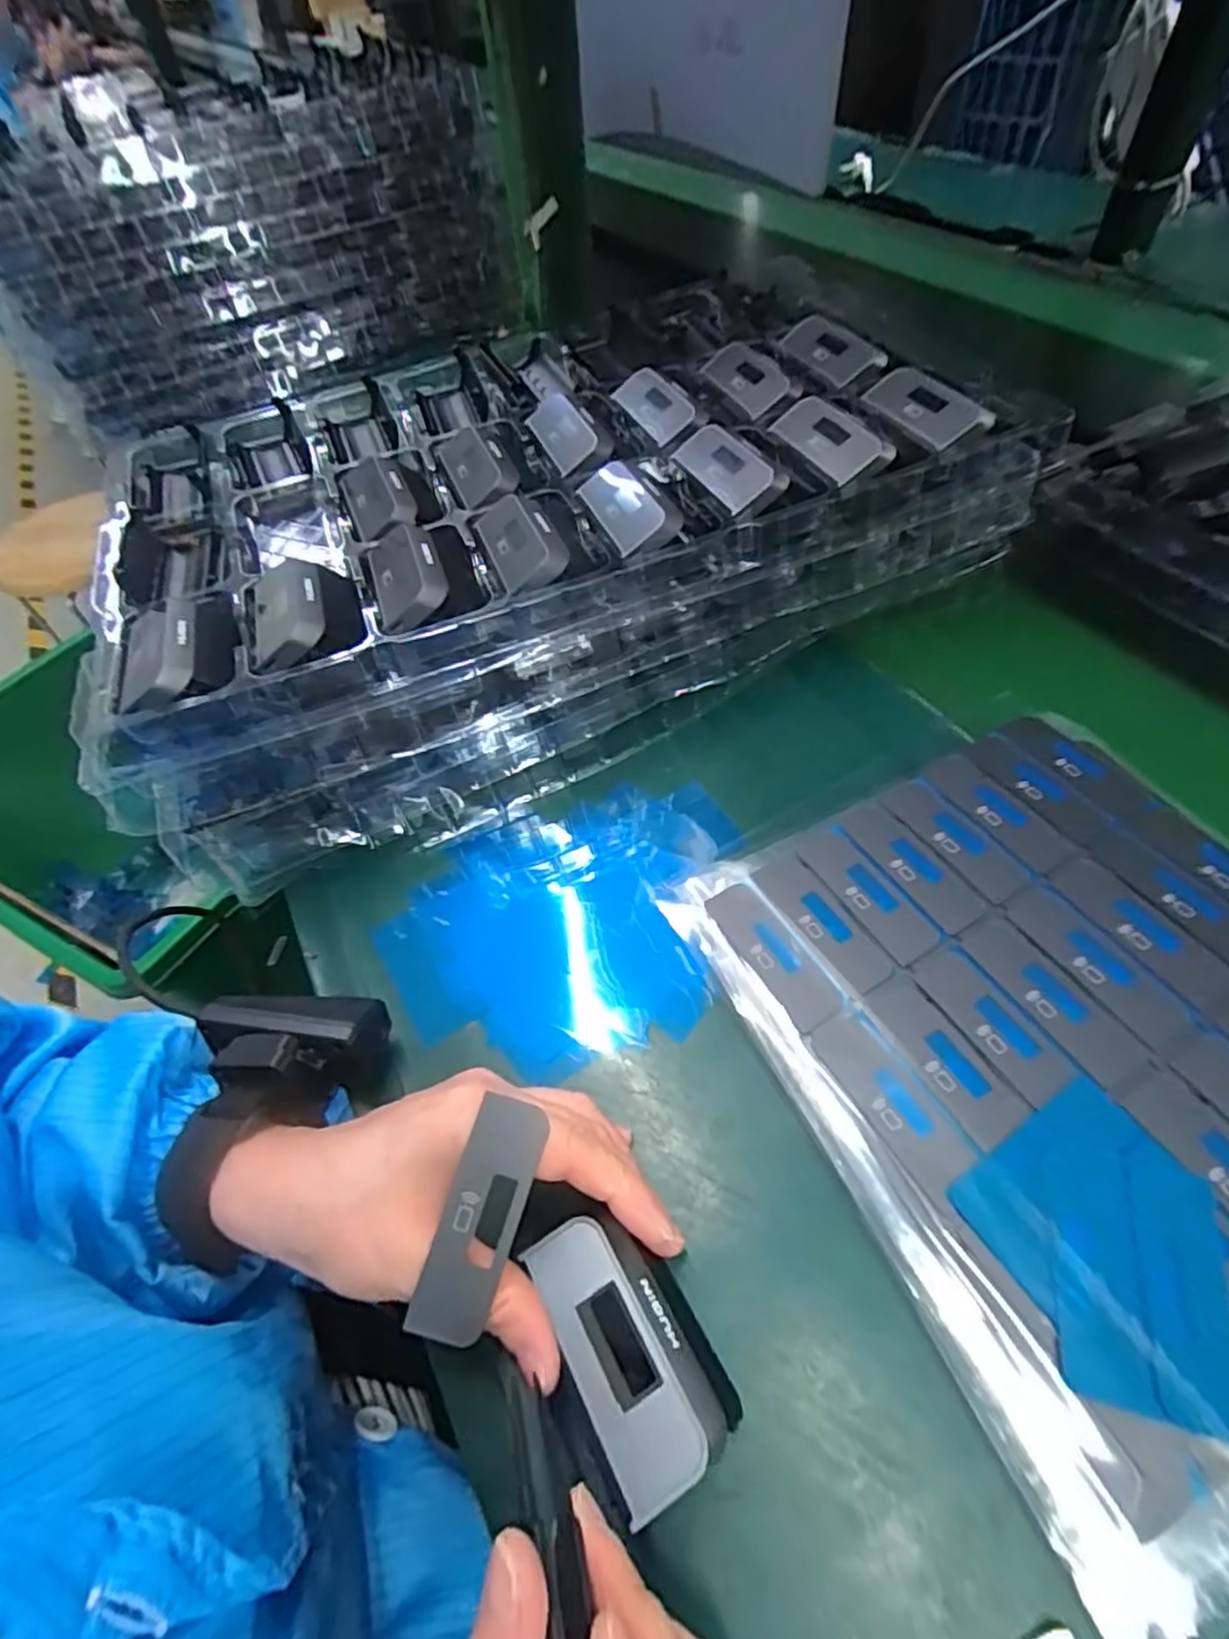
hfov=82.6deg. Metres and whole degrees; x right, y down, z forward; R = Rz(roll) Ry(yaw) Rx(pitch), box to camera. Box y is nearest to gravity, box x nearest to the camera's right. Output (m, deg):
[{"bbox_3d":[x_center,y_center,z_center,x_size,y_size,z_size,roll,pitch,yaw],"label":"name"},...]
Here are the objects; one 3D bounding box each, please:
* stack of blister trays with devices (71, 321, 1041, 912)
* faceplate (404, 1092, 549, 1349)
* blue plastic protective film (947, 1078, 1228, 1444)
[{"bbox_3d":[-0.056,-0.180,0.434,0.469,0.119,0.305,-21,54,-10],"label":"stack of blister trays with devices"},{"bbox_3d":[-0.042,0.126,0.221,0.023,0.006,0.068,19,77,0],"label":"faceplate"},{"bbox_3d":[0.164,0.141,0.226,0.073,0.006,0.085,-28,55,-15],"label":"blue plastic protective film"}]

